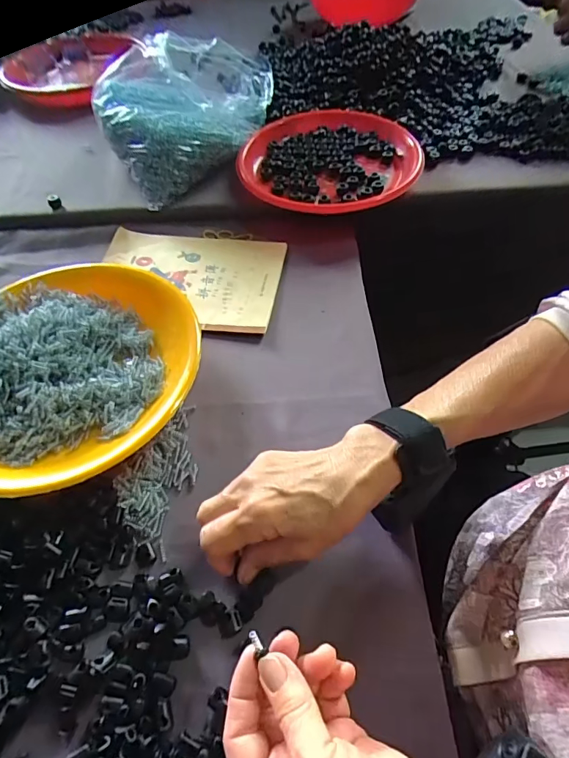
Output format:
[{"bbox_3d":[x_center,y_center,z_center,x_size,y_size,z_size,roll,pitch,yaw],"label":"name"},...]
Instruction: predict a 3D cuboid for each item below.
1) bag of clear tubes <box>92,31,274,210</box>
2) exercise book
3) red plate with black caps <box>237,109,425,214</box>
[{"bbox_3d":[-0.137,-0.386,0.592,0.233,0.130,0.291,-25,57,-13],"label":"bag of clear tubes"},{"bbox_3d":[-0.110,-0.114,0.483,0.207,0.005,0.143,5,56,8],"label":"exercise book"},{"bbox_3d":[0.056,-0.267,0.551,0.214,0.044,0.211,-2,55,3],"label":"red plate with black caps"}]

